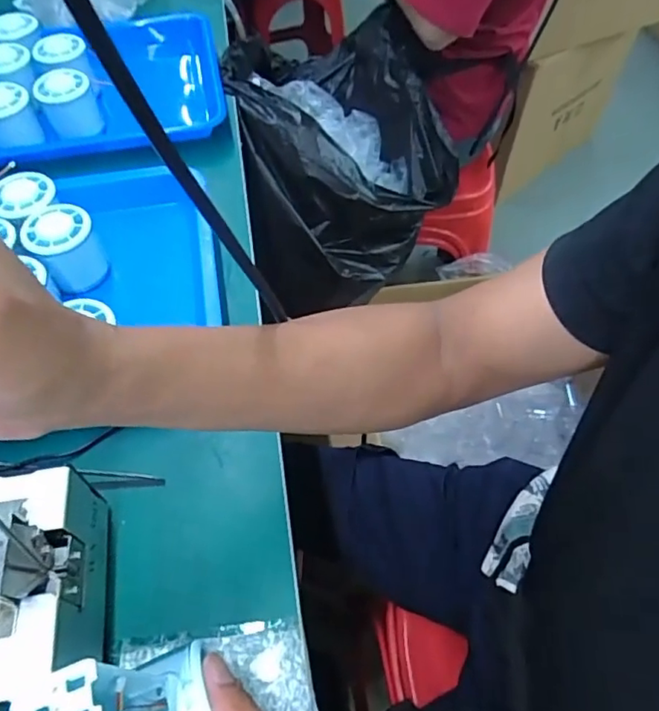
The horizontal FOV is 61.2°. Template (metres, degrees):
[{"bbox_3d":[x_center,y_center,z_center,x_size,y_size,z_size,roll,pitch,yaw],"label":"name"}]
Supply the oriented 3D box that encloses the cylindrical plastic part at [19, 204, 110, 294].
[{"bbox_3d":[-0.233,-0.095,0.498,0.055,0.061,0.053,0,57,0],"label":"cylindrical plastic part"}]

